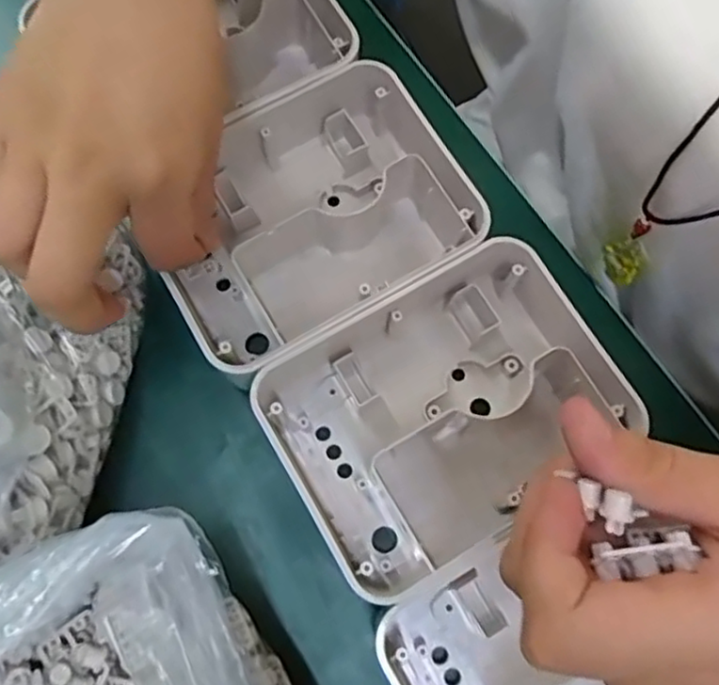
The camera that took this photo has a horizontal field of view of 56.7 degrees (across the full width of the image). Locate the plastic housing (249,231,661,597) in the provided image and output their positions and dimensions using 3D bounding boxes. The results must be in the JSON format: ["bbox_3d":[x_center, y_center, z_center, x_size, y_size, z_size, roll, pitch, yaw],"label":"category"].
[{"bbox_3d":[0.037,0.027,0.270,0.137,0.040,0.099,-31,78,-8],"label":"plastic housing"}]

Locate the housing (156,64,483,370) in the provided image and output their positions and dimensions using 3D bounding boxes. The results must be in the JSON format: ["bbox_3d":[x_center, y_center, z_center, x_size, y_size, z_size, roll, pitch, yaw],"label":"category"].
[{"bbox_3d":[-0.022,-0.053,0.292,0.130,0.044,0.103,-31,78,-9],"label":"housing"}]

